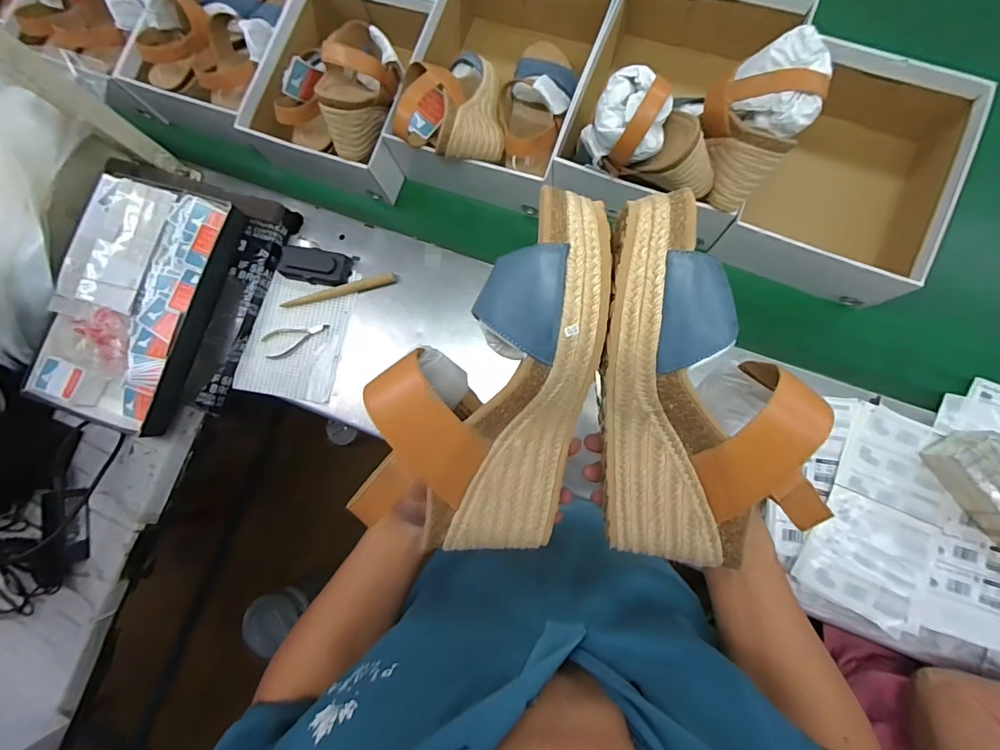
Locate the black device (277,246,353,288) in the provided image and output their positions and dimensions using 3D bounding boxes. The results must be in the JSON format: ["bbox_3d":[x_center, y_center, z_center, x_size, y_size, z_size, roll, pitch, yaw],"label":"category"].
[{"bbox_3d":[-0.275,-0.163,0.654,0.106,0.019,0.050,10,84,3],"label":"black device"}]

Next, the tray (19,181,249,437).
[{"bbox_3d":[-0.520,-0.099,0.634,0.195,0.055,0.345,18,84,4],"label":"tray"}]

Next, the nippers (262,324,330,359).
[{"bbox_3d":[-0.302,-0.053,0.654,0.099,0.010,0.043,-12,83,1],"label":"nippers"}]

